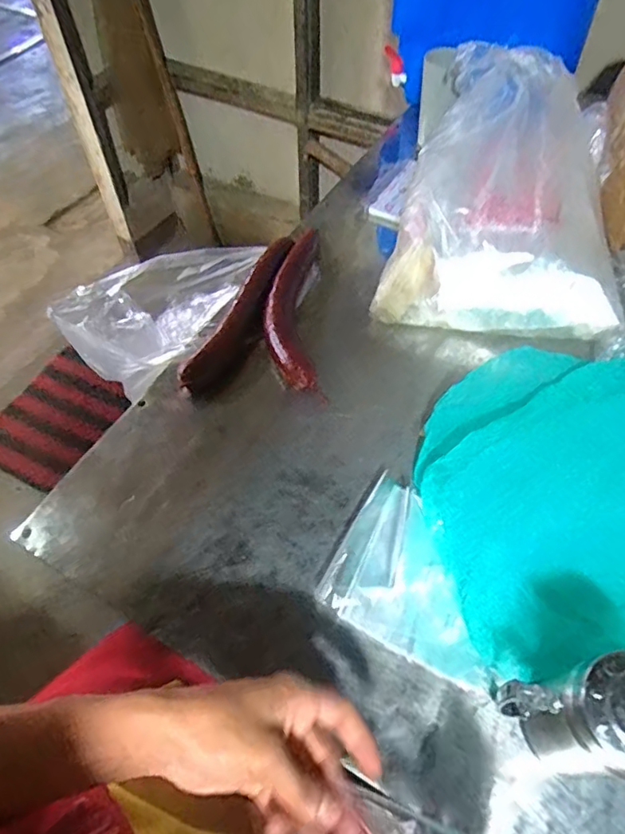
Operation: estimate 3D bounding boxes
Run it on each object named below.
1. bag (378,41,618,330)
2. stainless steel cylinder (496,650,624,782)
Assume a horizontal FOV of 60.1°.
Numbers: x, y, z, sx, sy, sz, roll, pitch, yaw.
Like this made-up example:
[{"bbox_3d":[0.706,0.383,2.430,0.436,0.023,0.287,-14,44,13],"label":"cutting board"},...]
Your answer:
[{"bbox_3d":[0.260,-0.312,0.723,0.287,0.189,0.370,9,57,8],"label":"bag"},{"bbox_3d":[0.201,0.231,0.406,0.103,0.146,0.081,-6,57,-2],"label":"stainless steel cylinder"}]

